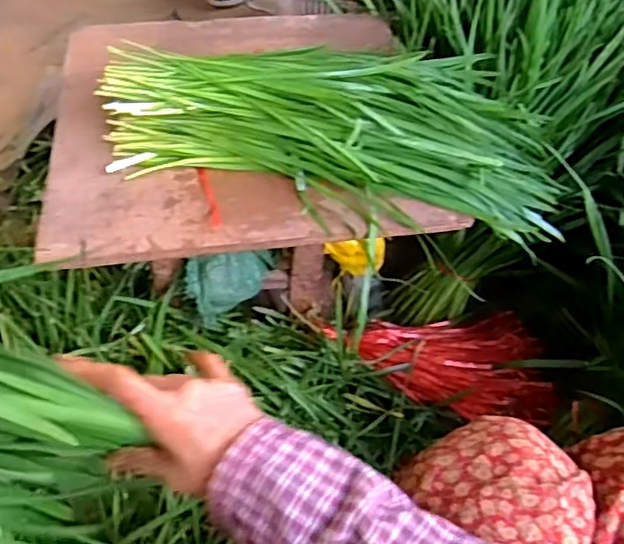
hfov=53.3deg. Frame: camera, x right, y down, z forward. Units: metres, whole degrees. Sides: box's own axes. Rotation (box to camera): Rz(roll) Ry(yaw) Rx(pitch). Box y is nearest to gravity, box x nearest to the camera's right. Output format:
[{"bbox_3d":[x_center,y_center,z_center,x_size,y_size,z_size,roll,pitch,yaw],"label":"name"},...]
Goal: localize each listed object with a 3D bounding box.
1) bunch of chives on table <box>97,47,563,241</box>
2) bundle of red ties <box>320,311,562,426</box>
[{"bbox_3d":[0.032,-0.170,0.680,0.505,0.086,0.249,1,51,-4],"label":"bunch of chives on table"},{"bbox_3d":[0.177,0.106,0.873,0.316,0.083,0.174,10,51,3],"label":"bundle of red ties"}]

